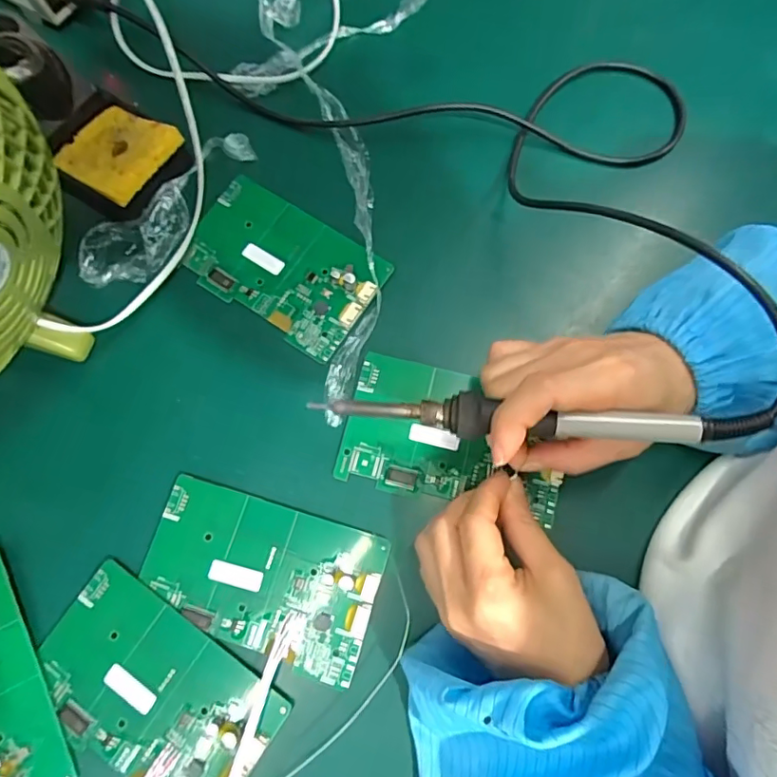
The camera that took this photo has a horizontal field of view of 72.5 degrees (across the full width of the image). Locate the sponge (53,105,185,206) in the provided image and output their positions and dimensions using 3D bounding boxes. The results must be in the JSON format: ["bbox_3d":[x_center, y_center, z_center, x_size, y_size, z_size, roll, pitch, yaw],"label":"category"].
[{"bbox_3d":[-0.181,-0.159,0.354,0.070,0.009,0.063,31,75,18],"label":"sponge"}]

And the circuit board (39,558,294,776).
[{"bbox_3d":[-0.126,0.162,0.283,0.130,0.009,0.076,33,76,9],"label":"circuit board"}]

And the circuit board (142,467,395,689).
[{"bbox_3d":[-0.072,0.104,0.299,0.131,0.007,0.078,17,74,4],"label":"circuit board"}]

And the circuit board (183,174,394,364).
[{"bbox_3d":[-0.073,-0.085,0.354,0.131,0.008,0.080,33,76,9],"label":"circuit board"}]

